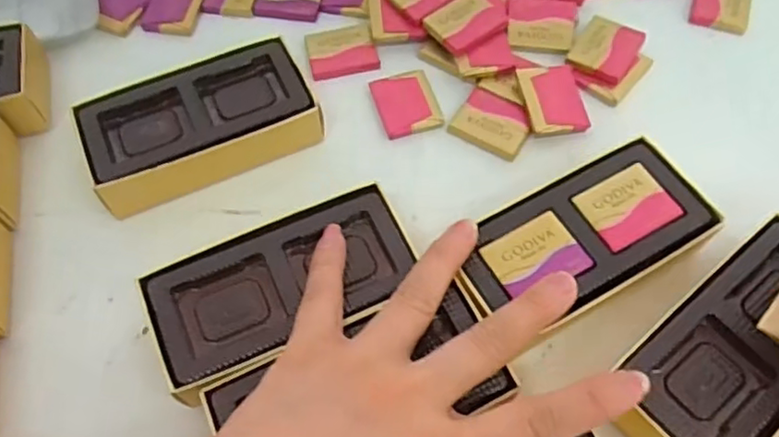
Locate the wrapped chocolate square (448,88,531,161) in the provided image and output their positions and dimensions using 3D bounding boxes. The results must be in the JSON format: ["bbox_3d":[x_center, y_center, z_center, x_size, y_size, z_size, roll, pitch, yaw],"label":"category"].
[{"bbox_3d":[0.056,-0.053,0.348,0.038,0.005,0.033,27,65,15],"label":"wrapped chocolate square"}]

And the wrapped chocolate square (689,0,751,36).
[{"bbox_3d":[0.198,-0.129,0.388,0.031,0.004,0.039,17,63,10],"label":"wrapped chocolate square"}]

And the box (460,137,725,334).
[{"bbox_3d":[0.086,0.014,0.299,0.113,0.031,0.056,-27,64,-13],"label":"box"}]

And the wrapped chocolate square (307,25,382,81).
[{"bbox_3d":[-0.027,-0.097,0.379,0.038,0.006,0.032,-14,62,-6],"label":"wrapped chocolate square"}]

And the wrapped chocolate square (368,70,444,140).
[{"bbox_3d":[0.009,-0.064,0.358,0.032,0.004,0.042,-14,62,-6],"label":"wrapped chocolate square"}]

